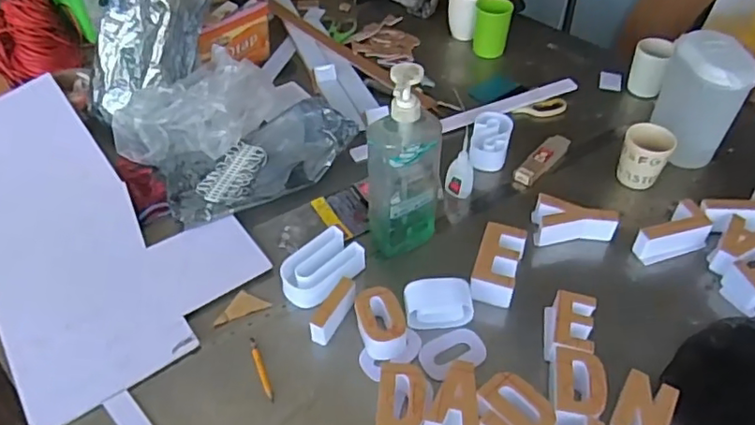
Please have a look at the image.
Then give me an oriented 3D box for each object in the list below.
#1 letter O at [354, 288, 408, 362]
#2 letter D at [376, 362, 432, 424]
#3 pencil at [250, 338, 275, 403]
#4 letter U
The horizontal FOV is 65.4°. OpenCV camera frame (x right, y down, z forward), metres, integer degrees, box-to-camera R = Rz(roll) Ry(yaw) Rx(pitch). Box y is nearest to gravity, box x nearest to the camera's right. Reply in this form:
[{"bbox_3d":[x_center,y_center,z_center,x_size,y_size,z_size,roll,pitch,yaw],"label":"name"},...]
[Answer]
[{"bbox_3d":[0.004,0.139,0.743,0.055,0.046,0.079,-12,48,-11],"label":"letter O"},{"bbox_3d":[0.028,0.216,0.660,0.055,0.042,0.086,3,47,3],"label":"letter D"},{"bbox_3d":[-0.142,0.191,0.722,0.010,0.004,0.093,-17,49,-15],"label":"pencil"},{"bbox_3d":[-0.076,0.077,0.802,0.115,0.038,0.072,-36,56,-29],"label":"letter U"}]

